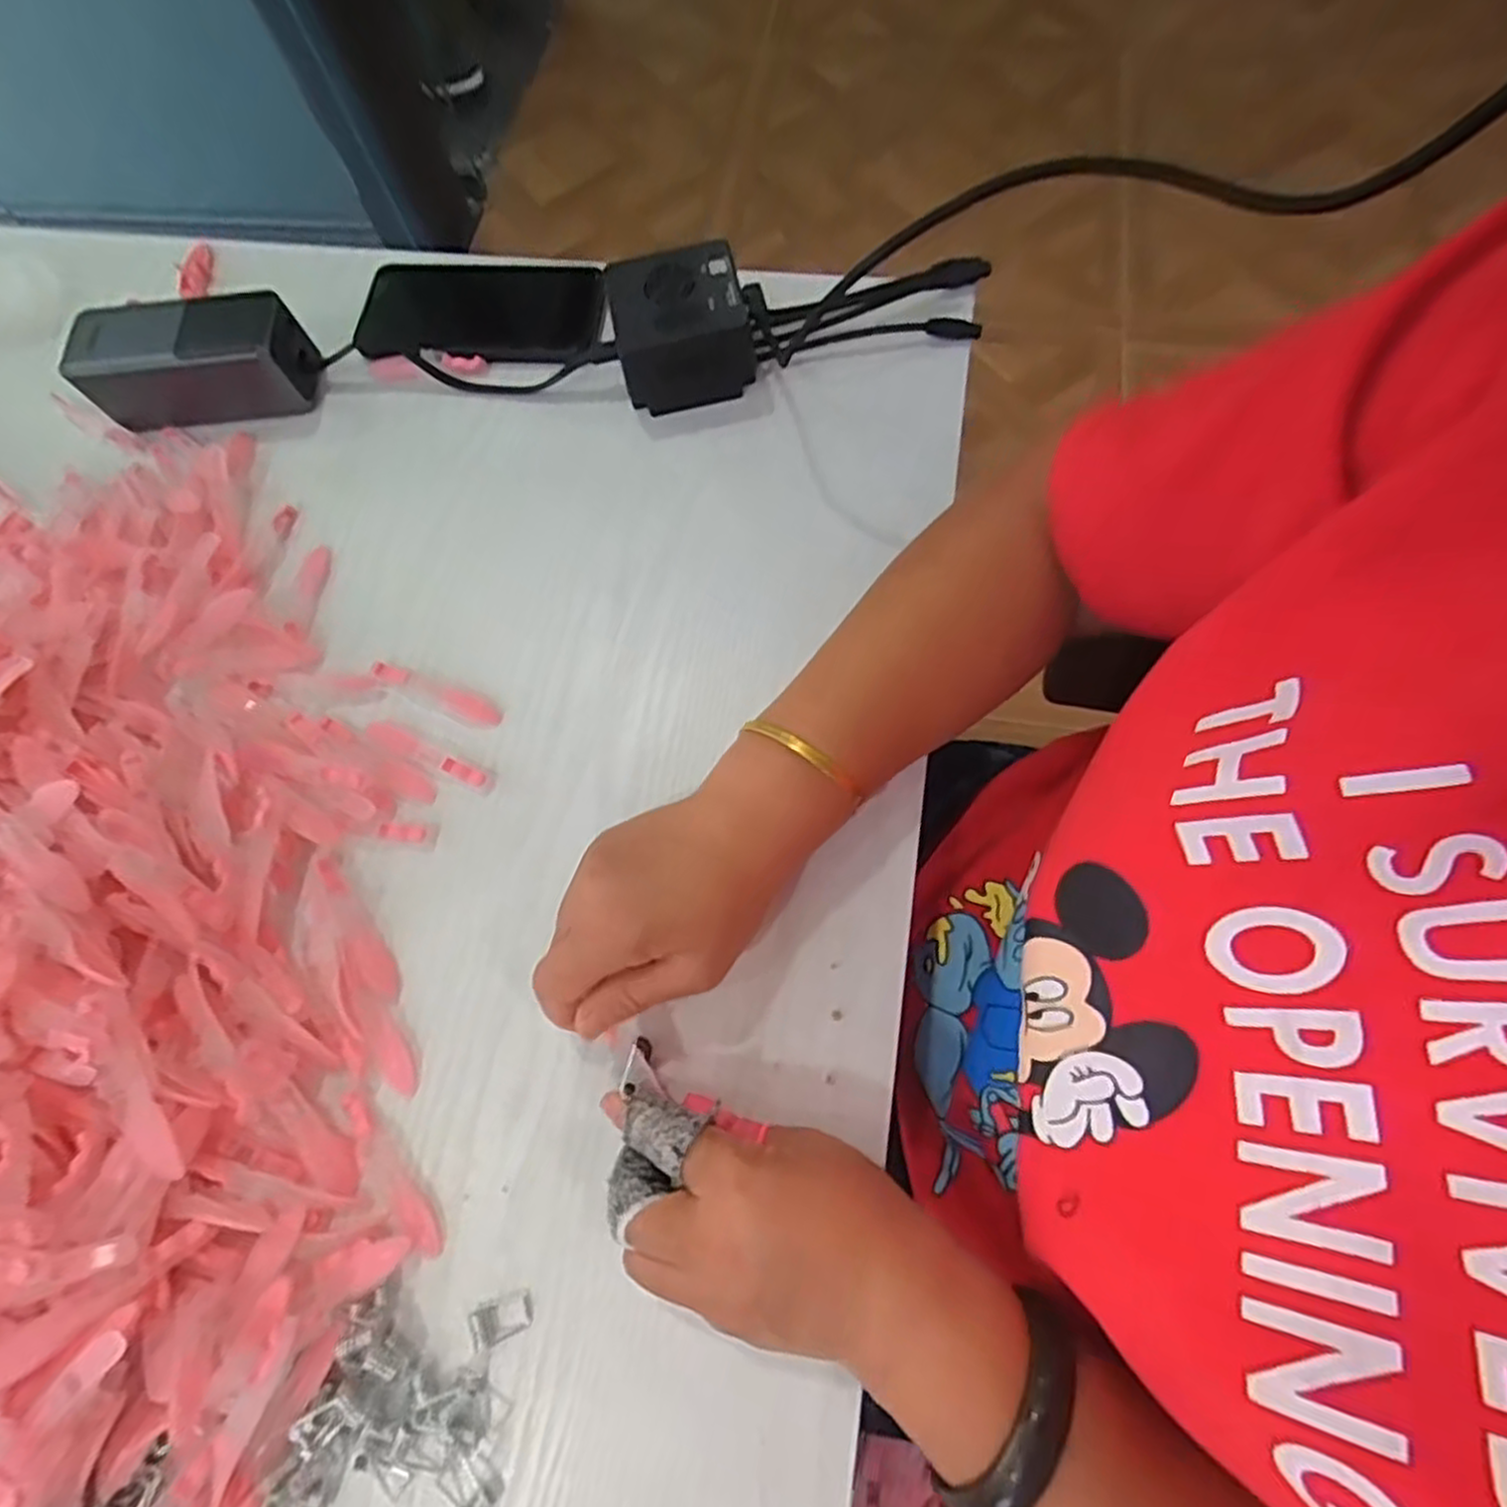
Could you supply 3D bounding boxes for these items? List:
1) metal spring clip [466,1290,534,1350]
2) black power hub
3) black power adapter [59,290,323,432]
[{"bbox_3d":[-0.103,0.231,0.308,0.026,0.004,0.014,-25,71,-6],"label":"metal spring clip"},{"bbox_3d":[-0.041,-0.246,0.440,0.074,0.055,0.062,-7,71,0],"label":"black power hub"},{"bbox_3d":[-0.337,-0.237,0.460,0.126,0.052,0.059,-6,71,1],"label":"black power adapter"}]

